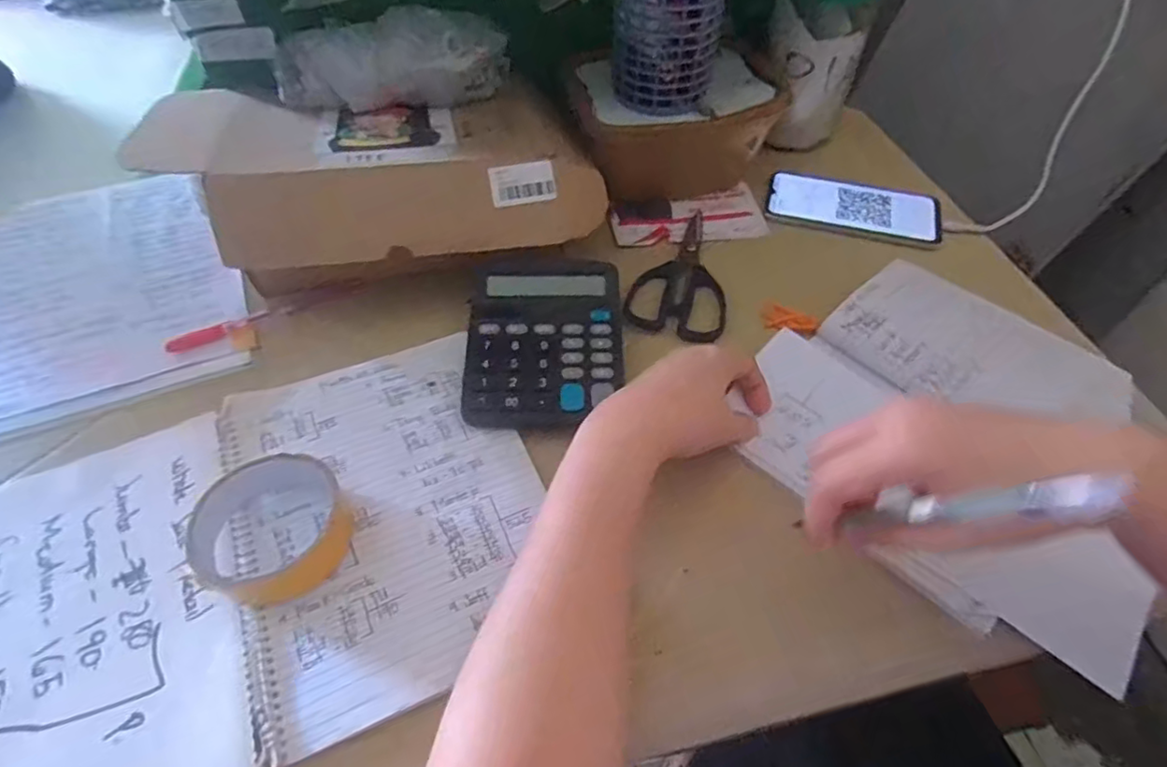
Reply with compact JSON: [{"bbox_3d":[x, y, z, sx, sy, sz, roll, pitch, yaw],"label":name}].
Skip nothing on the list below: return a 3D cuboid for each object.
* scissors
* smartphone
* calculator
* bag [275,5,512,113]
[{"bbox_3d":[0.091,-0.099,0.545,0.080,0.013,0.155,14,53,10],"label":"scissors"},{"bbox_3d":[0.260,-0.173,0.597,0.159,0.010,0.083,20,54,14],"label":"smartphone"},{"bbox_3d":[-0.029,-0.038,0.474,0.117,0.033,0.151,0,52,-1],"label":"calculator"},{"bbox_3d":[-0.167,-0.294,0.554,0.187,0.076,0.104,0,52,-2],"label":"bag"}]

